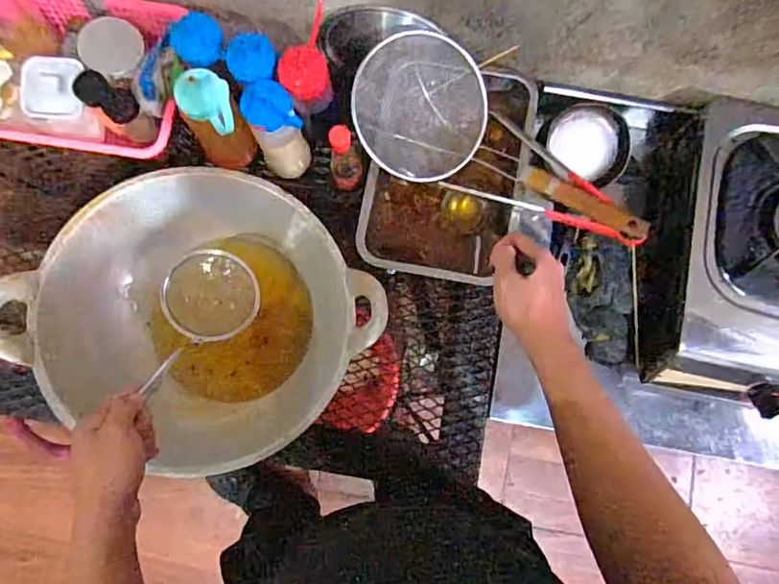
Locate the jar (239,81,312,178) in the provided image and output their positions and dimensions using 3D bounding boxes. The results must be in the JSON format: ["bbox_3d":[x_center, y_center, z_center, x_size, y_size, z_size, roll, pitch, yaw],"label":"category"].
[{"bbox_3d":[-0.146,-0.211,0.729,0.058,0.168,0.065,-24,83,-4],"label":"jar"}]

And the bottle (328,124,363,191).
[{"bbox_3d":[-0.058,-0.173,0.712,0.039,0.101,0.047,-9,82,-2],"label":"bottle"}]

